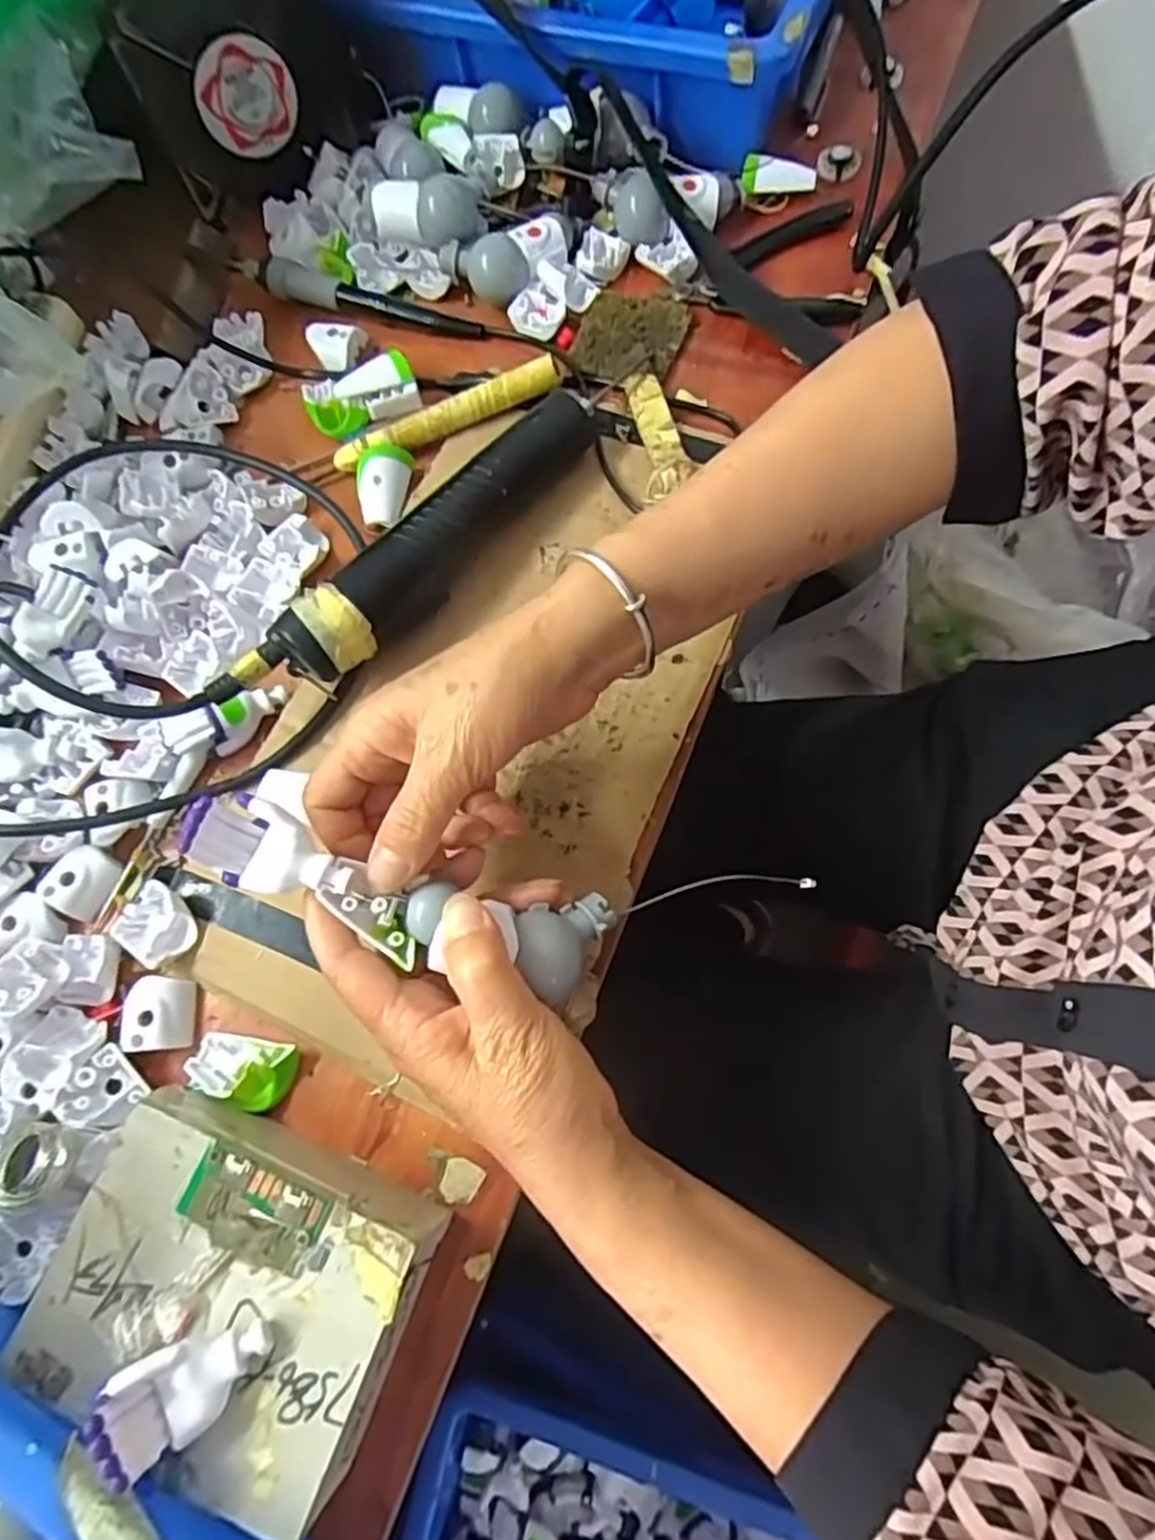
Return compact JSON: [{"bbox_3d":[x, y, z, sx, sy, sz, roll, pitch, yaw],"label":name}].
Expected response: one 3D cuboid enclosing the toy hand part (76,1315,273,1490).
[{"bbox_3d":[-0.123,0.197,0.237,0.050,0.019,0.028,-15,82,-22],"label":"toy hand part"}]

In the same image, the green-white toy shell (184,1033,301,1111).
[{"bbox_3d":[-0.146,0.129,0.323,0.045,0.013,0.027,7,72,9],"label":"green-white toy shell"}]

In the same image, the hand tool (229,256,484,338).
[{"bbox_3d":[-0.136,-0.292,0.461,0.160,0.016,0.018,13,73,11],"label":"hand tool"}]

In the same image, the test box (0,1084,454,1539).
[{"bbox_3d":[-0.122,0.191,0.280,0.125,0.055,0.095,20,74,13],"label":"test box"}]

